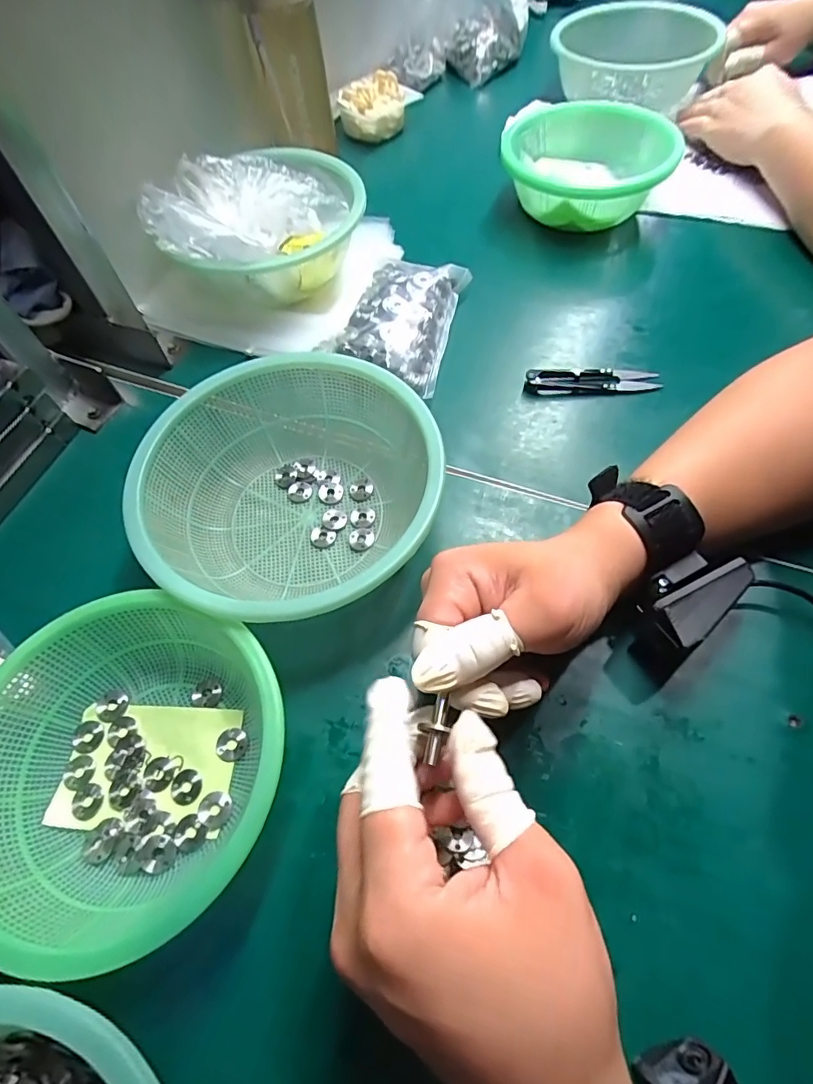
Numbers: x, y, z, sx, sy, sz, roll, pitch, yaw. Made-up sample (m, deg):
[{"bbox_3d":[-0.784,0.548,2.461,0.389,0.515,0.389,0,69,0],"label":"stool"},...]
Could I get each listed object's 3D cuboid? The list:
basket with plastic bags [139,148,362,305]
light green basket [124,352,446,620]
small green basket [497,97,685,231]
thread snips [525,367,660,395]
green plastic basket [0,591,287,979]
[{"bbox_3d":[-0.124,-0.292,0.463,0.168,0.094,0.180,-3,59,1],"label":"basket with plastic bags"},{"bbox_3d":[-0.072,-0.030,0.330,0.185,0.067,0.185,8,60,8],"label":"light green basket"},{"bbox_3d":[0.178,-0.370,0.508,0.154,0.066,0.176,13,61,10],"label":"small green basket"},{"bbox_3d":[0.148,-0.130,0.405,0.104,0.011,0.021,0,60,3],"label":"thread snips"},{"bbox_3d":[-0.139,0.110,0.259,0.155,0.048,0.155,-1,60,2],"label":"green plastic basket"}]

